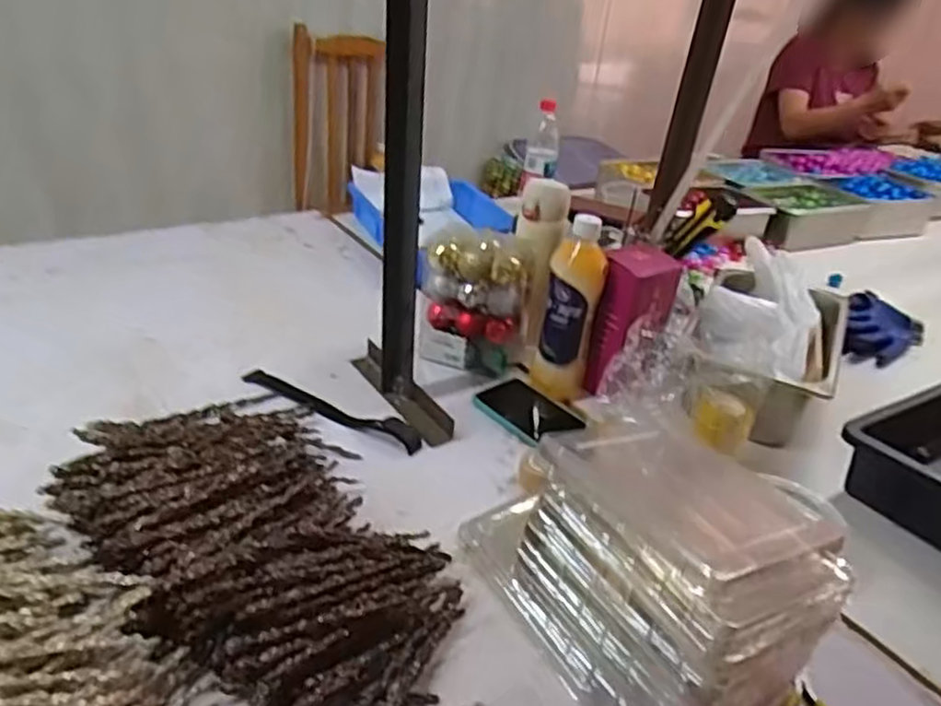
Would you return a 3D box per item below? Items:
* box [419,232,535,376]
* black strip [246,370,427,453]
[{"bbox_3d":[0.009,-0.066,0.907,0.112,0.148,0.094,15,30,14],"label":"box"},{"bbox_3d":[-0.155,0.059,0.811,0.232,0.015,0.030,18,31,19],"label":"black strip"}]

